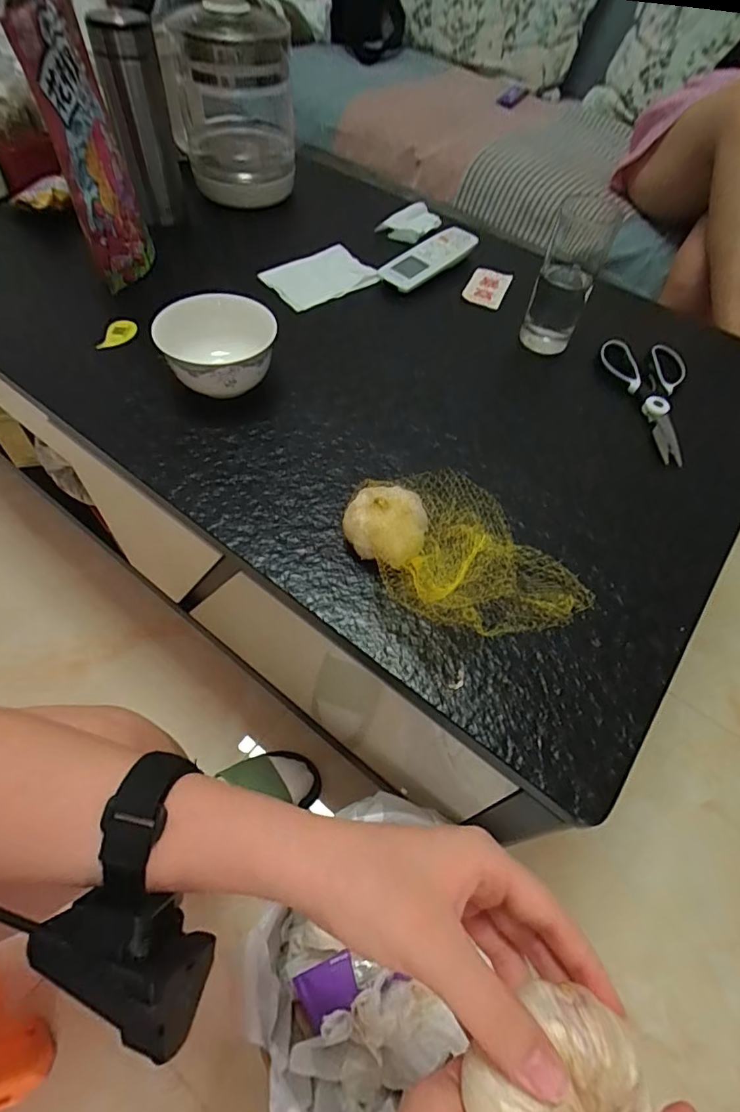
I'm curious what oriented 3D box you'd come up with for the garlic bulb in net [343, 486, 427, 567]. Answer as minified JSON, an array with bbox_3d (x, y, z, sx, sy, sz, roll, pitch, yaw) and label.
[{"bbox_3d":[0.012,-0.022,0.401,0.062,0.049,0.048,18,57,7],"label":"garlic bulb in net"}]

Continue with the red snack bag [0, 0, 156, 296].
[{"bbox_3d":[-0.273,-0.389,0.487,0.058,0.263,0.102,-11,82,-9],"label":"red snack bag"}]

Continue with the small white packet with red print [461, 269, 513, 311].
[{"bbox_3d":[0.154,-0.355,0.674,0.052,0.011,0.084,21,59,12],"label":"small white packet with red print"}]

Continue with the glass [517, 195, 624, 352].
[{"bbox_3d":[0.216,-0.304,0.561,0.060,0.139,0.057,26,58,12],"label":"glass"}]

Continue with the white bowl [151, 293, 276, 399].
[{"bbox_3d":[-0.148,-0.200,0.503,0.108,0.064,0.111,2,57,-3],"label":"white bowl"}]

